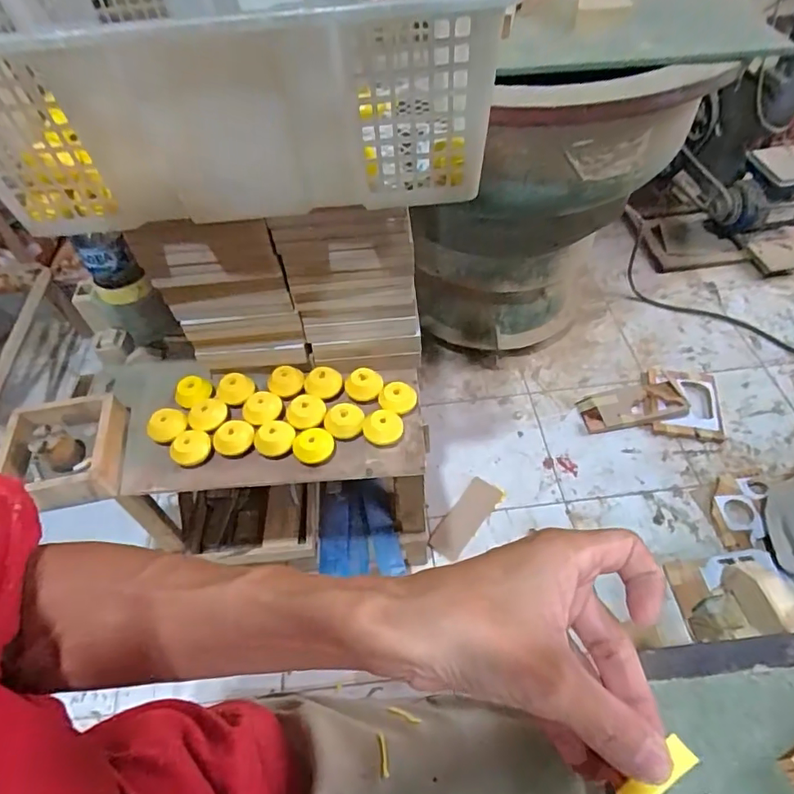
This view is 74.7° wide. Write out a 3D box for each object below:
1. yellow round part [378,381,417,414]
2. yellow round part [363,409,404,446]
[{"bbox_3d":[0.001,0.005,0.664,0.047,0.031,0.038,-8,52,-2],"label":"yellow round part"},{"bbox_3d":[-0.016,0.039,0.642,0.050,0.029,0.040,-12,52,-5],"label":"yellow round part"}]

